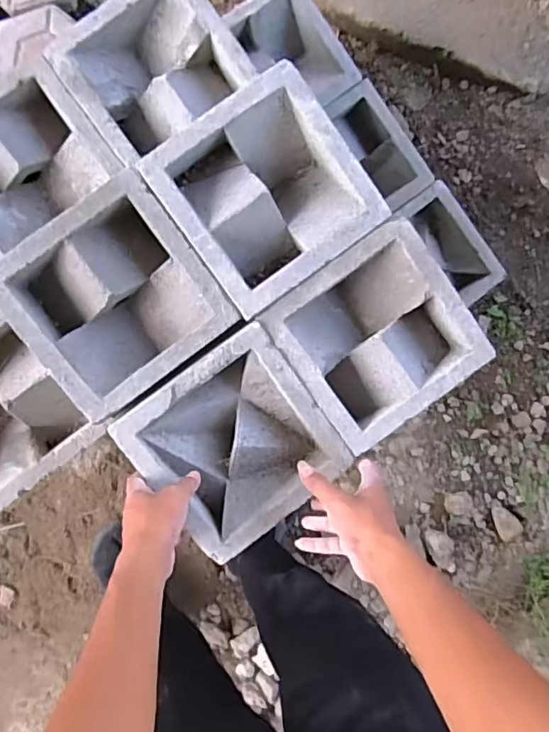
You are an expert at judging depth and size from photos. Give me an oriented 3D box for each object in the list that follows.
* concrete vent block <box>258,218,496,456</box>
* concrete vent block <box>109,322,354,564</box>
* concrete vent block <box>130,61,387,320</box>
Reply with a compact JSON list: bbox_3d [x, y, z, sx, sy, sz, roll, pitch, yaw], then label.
[{"bbox_3d":[0.117,-0.033,0.656,0.197,0.076,0.191,-37,96,-3],"label":"concrete vent block"},{"bbox_3d":[-0.045,0.090,0.644,0.199,0.068,0.198,-36,93,-3],"label":"concrete vent block"},{"bbox_3d":[-0.010,-0.189,0.630,0.195,0.069,0.198,-36,96,-3],"label":"concrete vent block"}]

